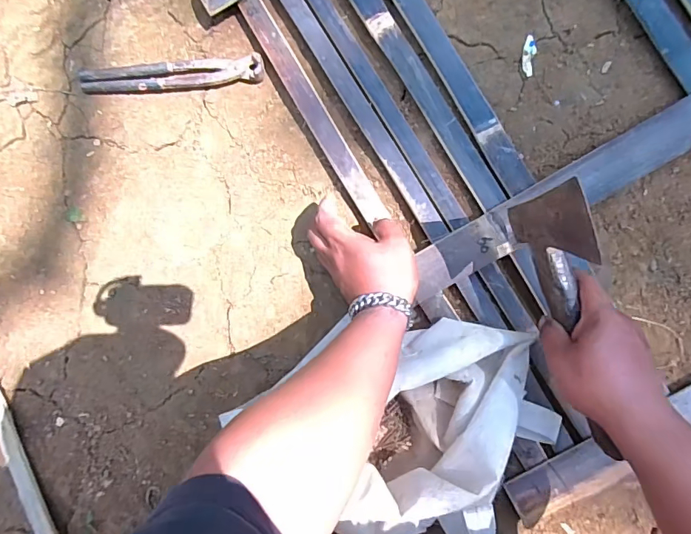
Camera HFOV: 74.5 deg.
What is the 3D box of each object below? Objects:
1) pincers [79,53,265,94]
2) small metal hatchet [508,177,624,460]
[{"bbox_3d":[-0.209,-0.231,0.546,0.218,0.016,0.030,-4,88,4],"label":"pincers"},{"bbox_3d":[0.207,0.054,0.382,0.023,0.116,0.243,-21,87,3],"label":"small metal hatchet"}]

